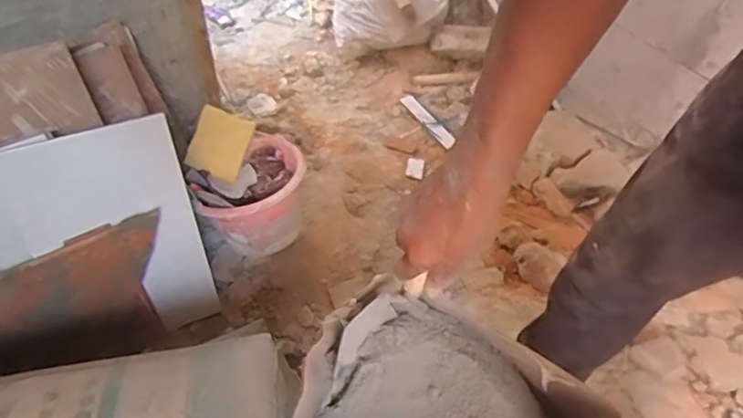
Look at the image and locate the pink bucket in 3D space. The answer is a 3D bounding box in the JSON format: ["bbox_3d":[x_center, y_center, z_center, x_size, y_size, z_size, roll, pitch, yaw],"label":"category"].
[{"bbox_3d":[-0.245,-0.029,1.125,0.210,0.165,0.197,2,51,-2],"label":"pink bucket"}]

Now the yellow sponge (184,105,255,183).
[{"bbox_3d":[-0.304,-0.134,1.121,0.110,0.014,0.135,25,74,-36],"label":"yellow sponge"}]

